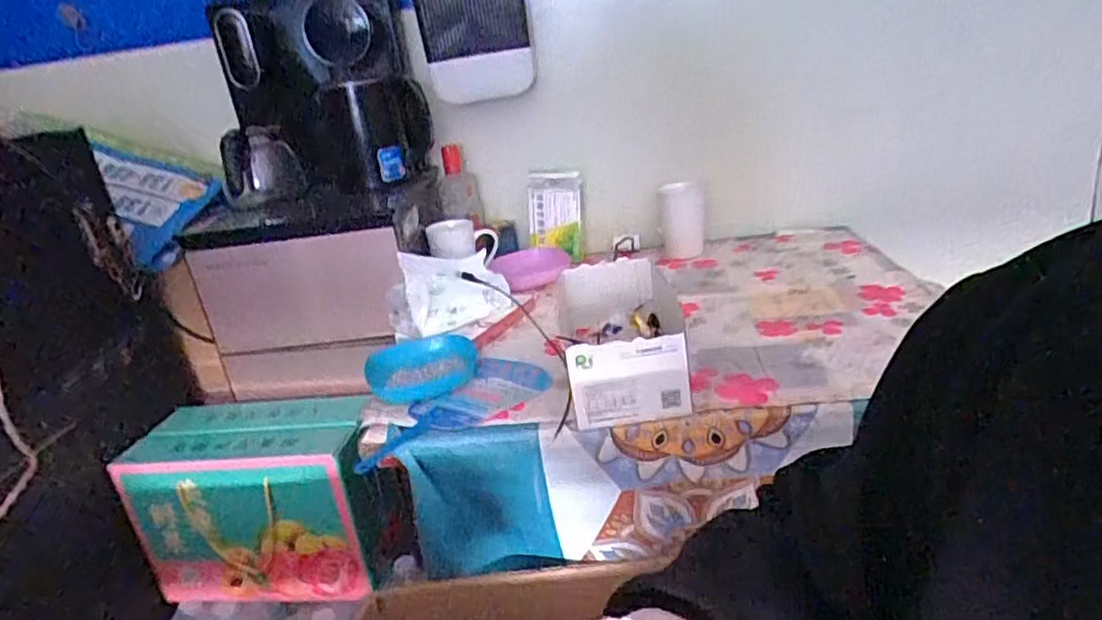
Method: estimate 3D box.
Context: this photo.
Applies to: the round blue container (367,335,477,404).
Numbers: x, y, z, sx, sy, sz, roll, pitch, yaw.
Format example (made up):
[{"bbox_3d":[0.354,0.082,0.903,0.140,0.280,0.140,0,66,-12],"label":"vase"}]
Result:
[{"bbox_3d":[-0.167,0.070,0.867,0.138,0.035,0.159,-12,22,-14],"label":"round blue container"}]

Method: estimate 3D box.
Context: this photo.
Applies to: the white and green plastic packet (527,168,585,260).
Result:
[{"bbox_3d":[0.009,-0.167,1.211,0.095,0.180,0.020,-2,45,2],"label":"white and green plastic packet"}]

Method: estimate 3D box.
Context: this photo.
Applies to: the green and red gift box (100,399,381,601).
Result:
[{"bbox_3d":[-0.413,0.274,0.994,0.331,0.233,0.164,-5,21,5],"label":"green and red gift box"}]

